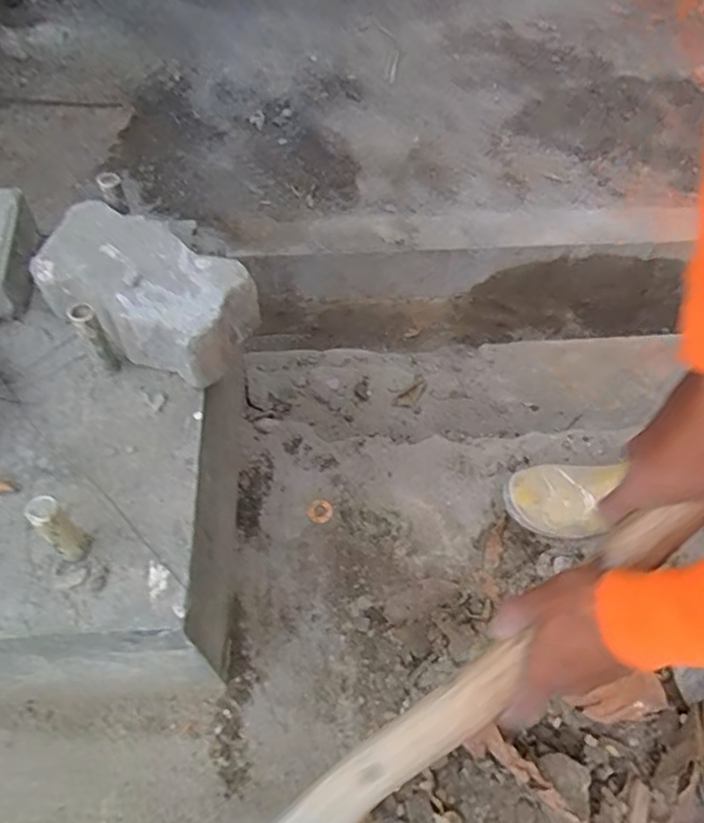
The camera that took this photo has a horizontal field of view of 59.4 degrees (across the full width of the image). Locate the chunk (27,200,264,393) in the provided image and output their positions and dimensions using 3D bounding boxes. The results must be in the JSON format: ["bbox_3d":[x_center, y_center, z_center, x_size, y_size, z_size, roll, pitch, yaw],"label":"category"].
[{"bbox_3d":[-0.215,-0.126,0.641,0.234,0.068,0.129,29,60,16],"label":"chunk"}]

